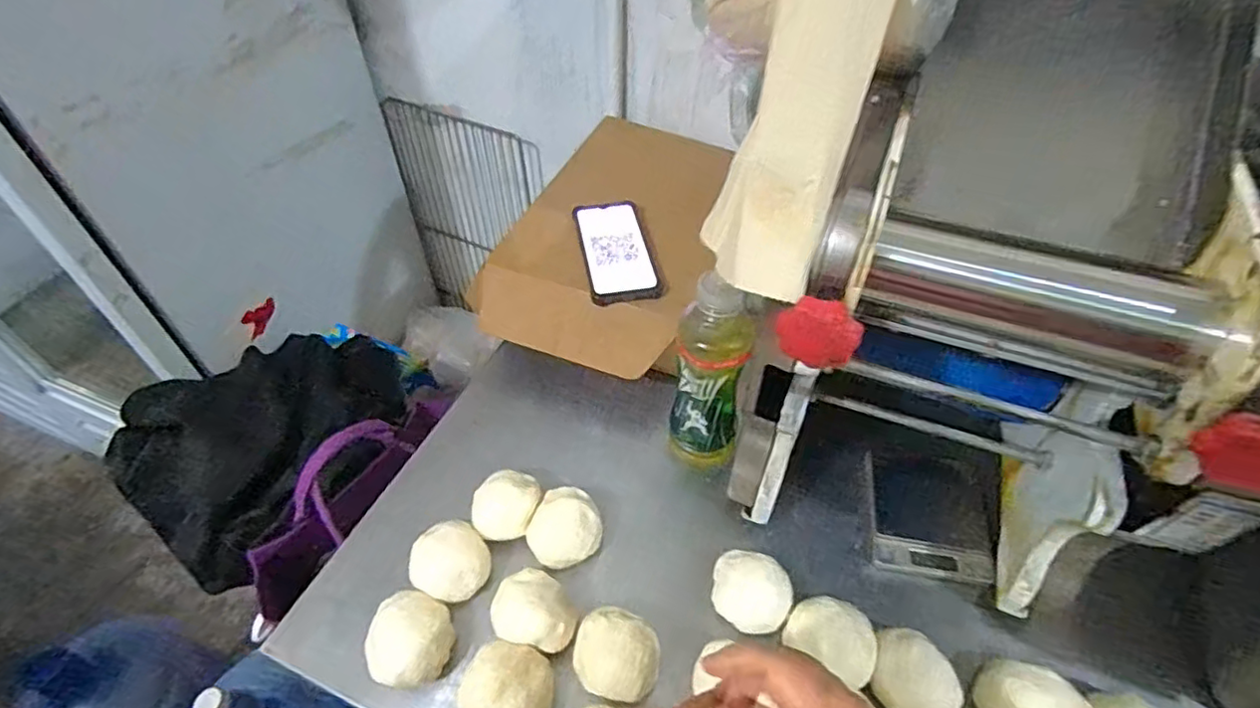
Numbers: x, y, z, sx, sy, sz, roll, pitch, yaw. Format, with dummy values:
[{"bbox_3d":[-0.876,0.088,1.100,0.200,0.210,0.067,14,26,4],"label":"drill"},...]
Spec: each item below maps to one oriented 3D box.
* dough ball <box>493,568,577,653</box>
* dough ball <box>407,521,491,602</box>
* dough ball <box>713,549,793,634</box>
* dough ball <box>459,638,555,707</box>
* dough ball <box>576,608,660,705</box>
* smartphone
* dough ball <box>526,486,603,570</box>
[{"bbox_3d":[-0.081,0.222,0.531,0.064,0.041,0.070,0,47,0],"label":"dough ball"},{"bbox_3d":[-0.160,0.190,0.567,0.064,0.044,0.069,0,47,0],"label":"dough ball"},{"bbox_3d":[0.104,0.207,0.545,0.065,0.030,0.063,0,47,0],"label":"dough ball"},{"bbox_3d":[-0.097,0.267,0.494,0.070,0.048,0.066,0,47,0],"label":"dough ball"},{"bbox_3d":[-0.012,0.243,0.509,0.068,0.043,0.064,0,47,0],"label":"dough ball"},{"bbox_3d":[-0.017,-0.128,0.737,0.077,0.011,0.166,-8,48,-7],"label":"smartphone"},{"bbox_3d":[-0.061,0.160,0.585,0.065,0.049,0.065,0,47,0],"label":"dough ball"}]

